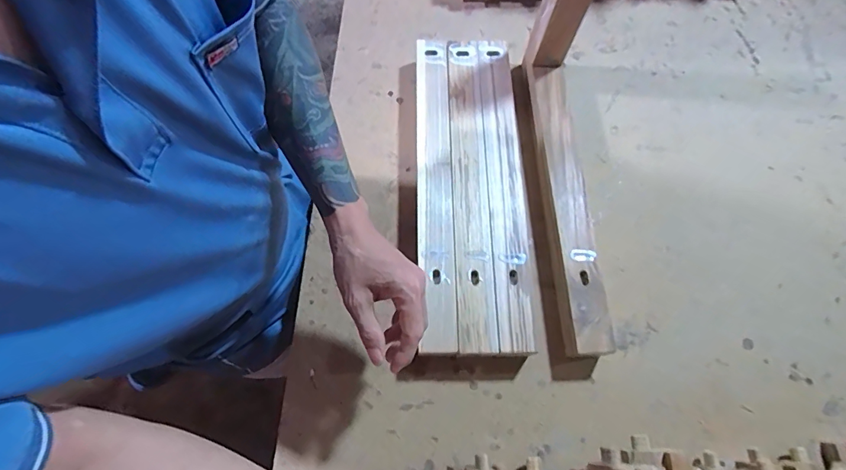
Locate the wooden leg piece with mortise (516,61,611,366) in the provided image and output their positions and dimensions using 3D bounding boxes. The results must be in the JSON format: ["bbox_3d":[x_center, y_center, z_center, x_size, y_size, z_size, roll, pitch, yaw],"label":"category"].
[{"bbox_3d":[0.185,-0.055,0.570,0.063,0.052,0.415,-2,71,0],"label":"wooden leg piece with mortise"}]

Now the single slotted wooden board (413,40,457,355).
[{"bbox_3d":[0.012,-0.069,0.574,0.048,0.044,0.444,-1,71,0],"label":"single slotted wooden board"}]

